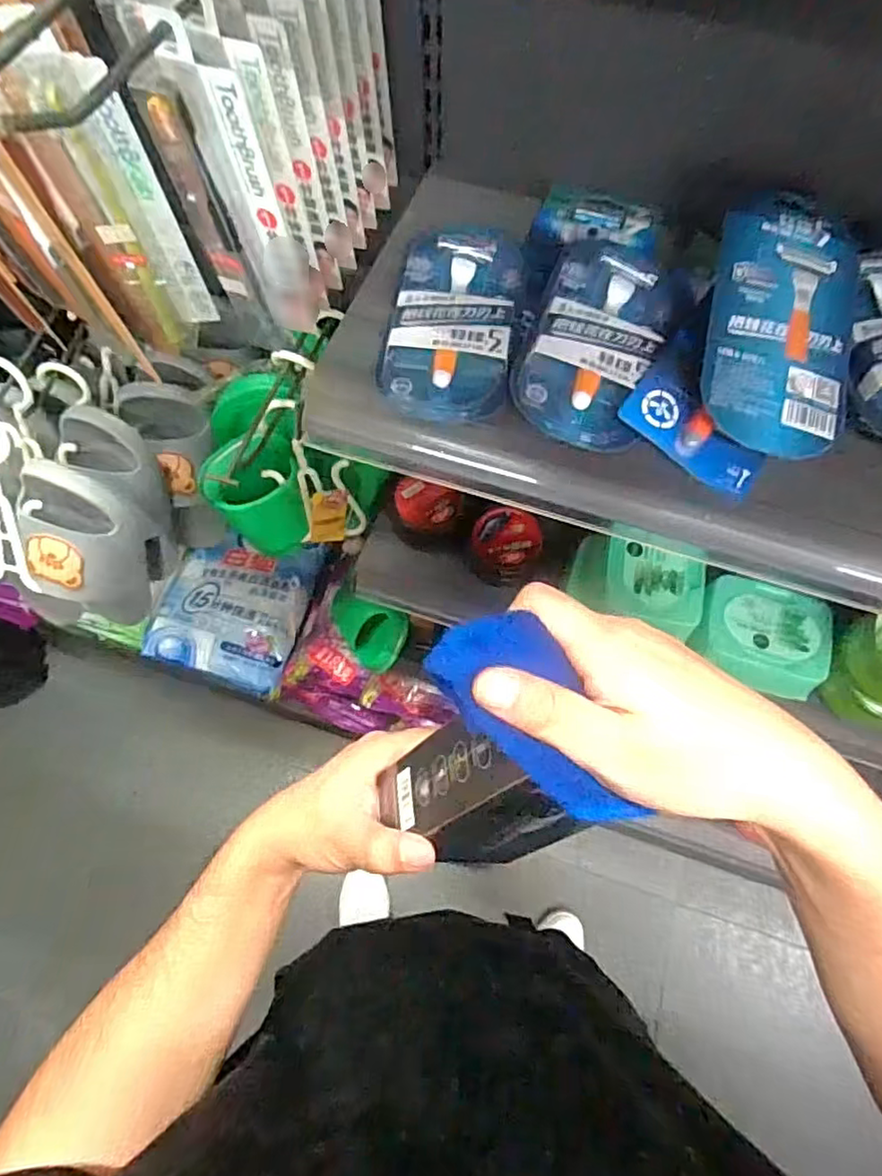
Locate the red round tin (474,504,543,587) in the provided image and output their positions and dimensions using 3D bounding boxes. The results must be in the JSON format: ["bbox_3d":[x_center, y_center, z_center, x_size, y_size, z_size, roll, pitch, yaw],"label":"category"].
[{"bbox_3d":[0.069,-0.045,0.674,0.079,0.067,0.067,-20,67,-8],"label":"red round tin"}]

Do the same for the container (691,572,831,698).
[{"bbox_3d":[0.321,0.051,0.625,0.129,0.059,0.090,12,67,6],"label":"container"}]

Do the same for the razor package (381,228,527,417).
[{"bbox_3d":[0.011,-0.206,0.450,0.089,0.030,0.180,7,66,3],"label":"razor package"}]

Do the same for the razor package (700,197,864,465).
[{"bbox_3d":[0.219,-0.171,0.405,0.096,0.030,0.179,15,78,-7],"label":"razor package"}]

